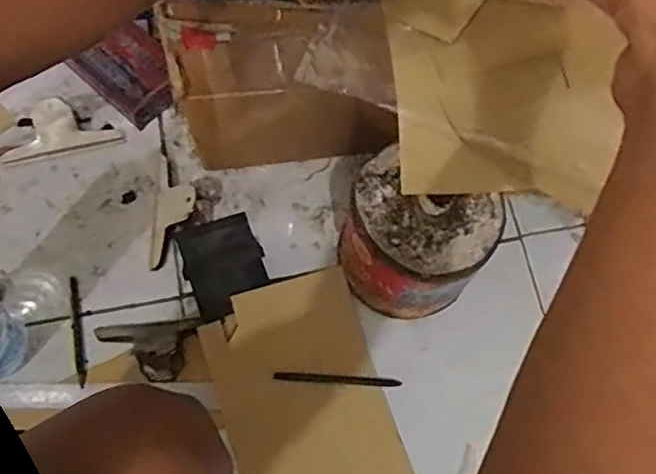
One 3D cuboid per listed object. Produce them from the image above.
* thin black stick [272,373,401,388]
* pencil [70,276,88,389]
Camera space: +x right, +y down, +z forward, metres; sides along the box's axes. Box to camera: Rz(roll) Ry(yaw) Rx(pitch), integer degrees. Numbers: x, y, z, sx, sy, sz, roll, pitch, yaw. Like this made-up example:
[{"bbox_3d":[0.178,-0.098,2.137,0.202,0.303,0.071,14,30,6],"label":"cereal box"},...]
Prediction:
[{"bbox_3d":[0.010,0.155,0.726,0.136,0.013,0.010,2,71,0],"label":"thin black stick"},{"bbox_3d":[-0.271,0.102,0.731,0.012,0.009,0.121,-13,71,-5],"label":"pencil"}]

